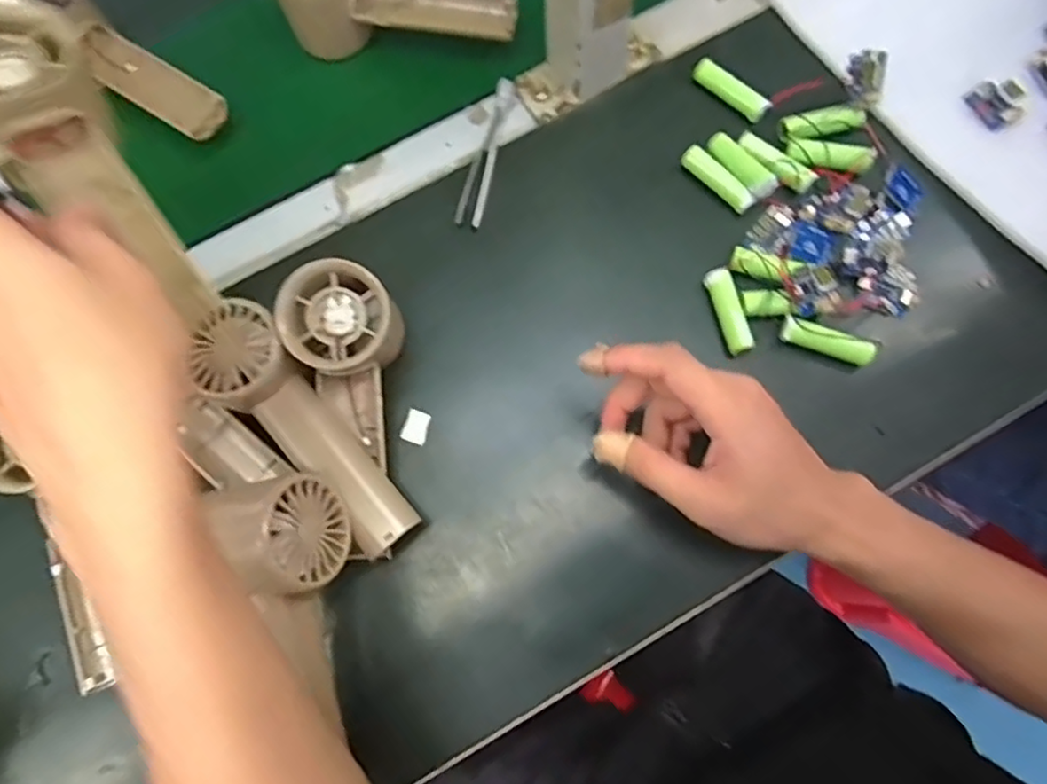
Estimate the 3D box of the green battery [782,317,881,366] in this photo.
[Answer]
[{"bbox_3d":[0.173,-0.030,0.355,0.049,0.014,0.014,22,77,6],"label":"green battery"}]

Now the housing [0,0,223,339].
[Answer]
[{"bbox_3d":[-0.173,-0.089,0.251,0.053,0.027,0.145,-39,93,-9],"label":"housing"}]

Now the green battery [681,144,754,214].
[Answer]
[{"bbox_3d":[0.121,-0.132,0.388,0.052,0.013,0.011,43,80,10],"label":"green battery"}]

